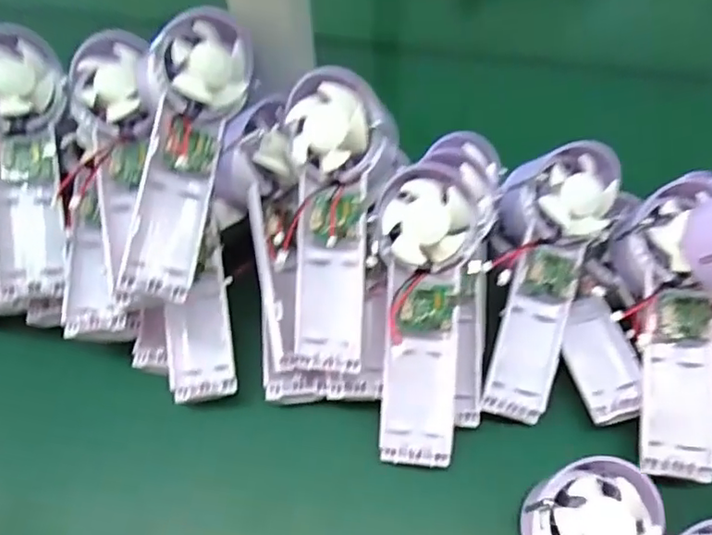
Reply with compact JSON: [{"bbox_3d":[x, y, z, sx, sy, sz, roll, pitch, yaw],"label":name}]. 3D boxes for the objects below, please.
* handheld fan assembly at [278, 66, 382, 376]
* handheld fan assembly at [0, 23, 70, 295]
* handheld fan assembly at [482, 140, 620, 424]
[{"bbox_3d":[-0.014,-0.026,0.358,0.057,0.178,0.031,2,10,4],"label":"handheld fan assembly"},{"bbox_3d":[-0.230,-0.072,0.402,0.059,0.034,0.176,-4,91,-1],"label":"handheld fan assembly"},{"bbox_3d":[0.121,0.007,0.385,0.066,0.047,0.176,12,88,11],"label":"handheld fan assembly"}]

